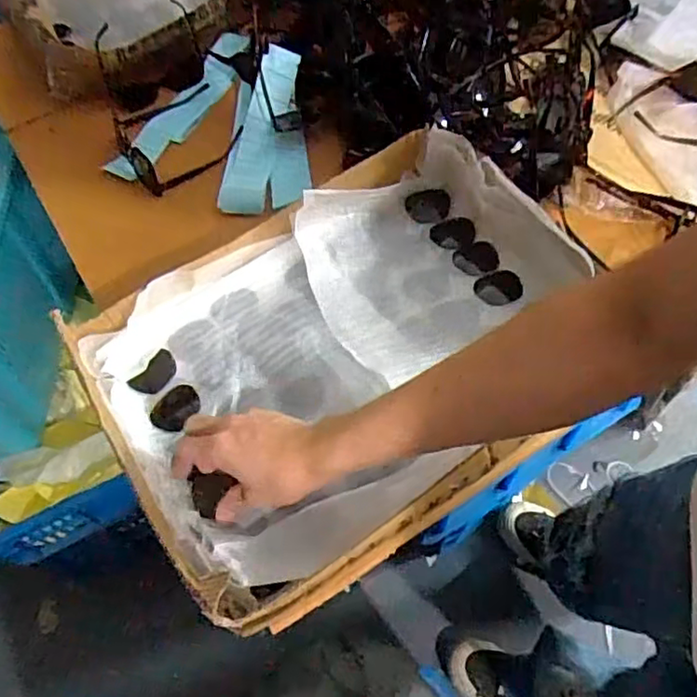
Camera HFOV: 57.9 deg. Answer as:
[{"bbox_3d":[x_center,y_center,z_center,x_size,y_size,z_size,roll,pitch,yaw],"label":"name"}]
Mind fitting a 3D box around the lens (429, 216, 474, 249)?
[{"bbox_3d":[0.120,-0.131,0.720,0.051,0.008,0.040,-21,62,-9],"label":"lens"}]

